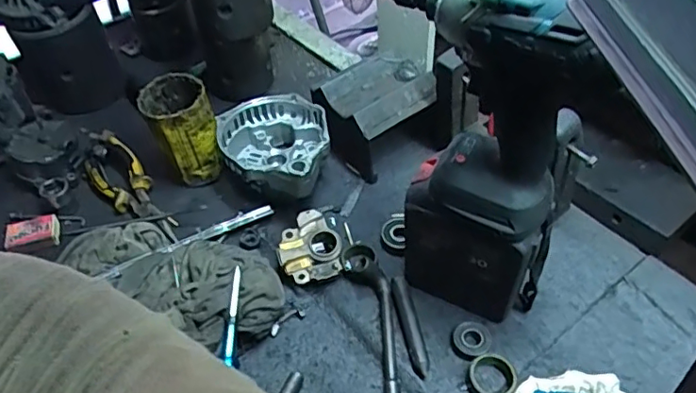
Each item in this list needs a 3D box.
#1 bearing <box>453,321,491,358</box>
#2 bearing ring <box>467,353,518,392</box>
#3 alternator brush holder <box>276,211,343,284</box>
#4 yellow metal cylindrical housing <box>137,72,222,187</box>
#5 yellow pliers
[{"bbox_3d":[0.115,0.130,0.526,0.033,0.006,0.038,27,53,25],"label":"bearing"},{"bbox_3d":[0.124,0.157,0.497,0.040,0.019,0.040,-1,47,2],"label":"bearing ring"},{"bbox_3d":[-0.040,0.053,0.587,0.062,0.033,0.071,-7,47,-4],"label":"alternator brush holder"},{"bbox_3d":[-0.189,-0.072,0.666,0.068,0.121,0.071,-1,47,2],"label":"yellow metal cylindrical housing"},{"bbox_3d":[-0.259,-0.011,0.674,0.054,0.033,0.191,-30,52,-23],"label":"yellow pliers"}]

